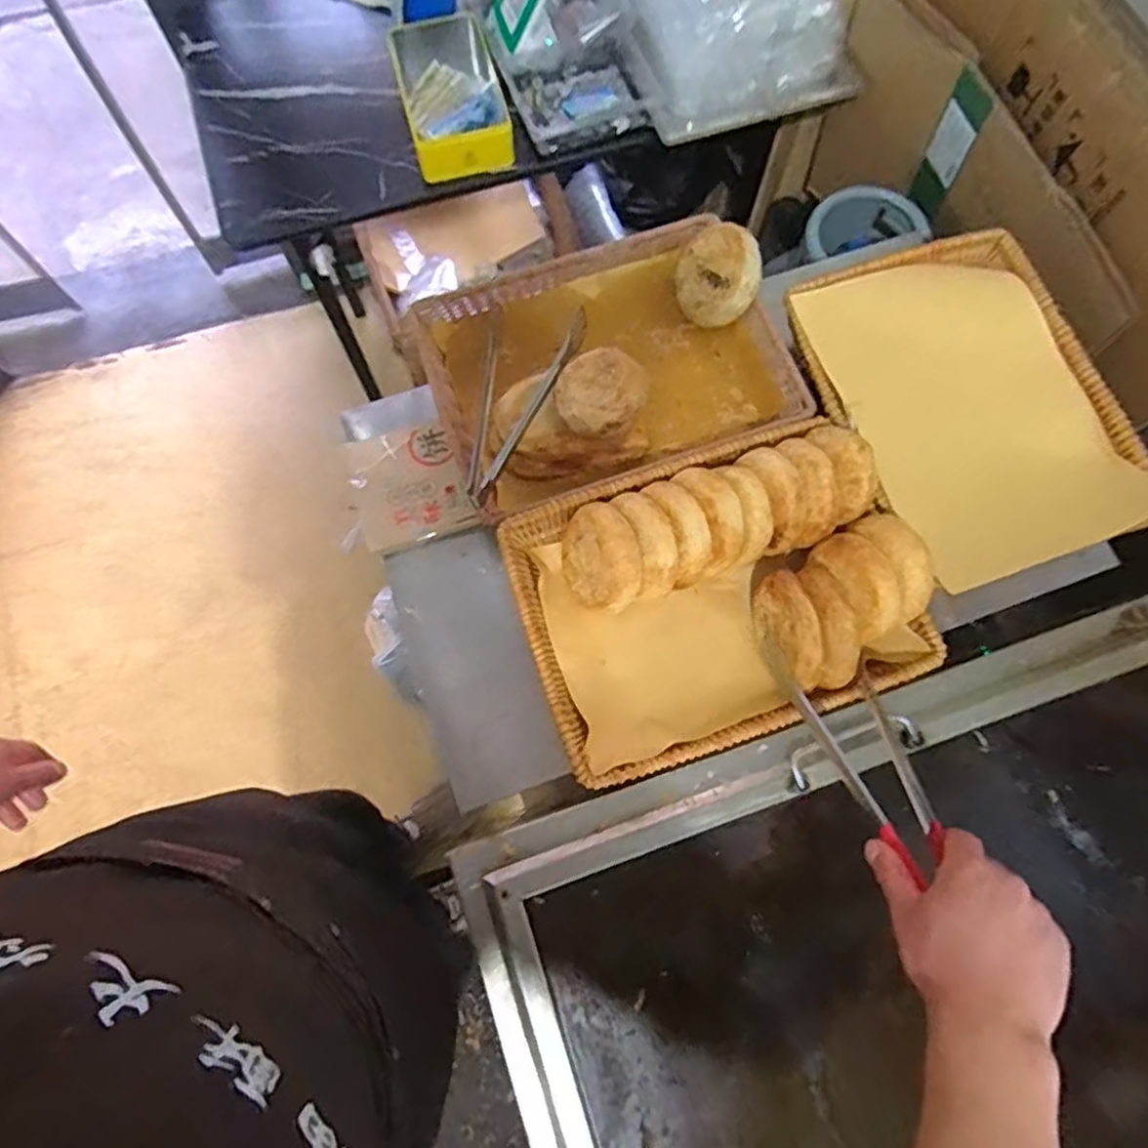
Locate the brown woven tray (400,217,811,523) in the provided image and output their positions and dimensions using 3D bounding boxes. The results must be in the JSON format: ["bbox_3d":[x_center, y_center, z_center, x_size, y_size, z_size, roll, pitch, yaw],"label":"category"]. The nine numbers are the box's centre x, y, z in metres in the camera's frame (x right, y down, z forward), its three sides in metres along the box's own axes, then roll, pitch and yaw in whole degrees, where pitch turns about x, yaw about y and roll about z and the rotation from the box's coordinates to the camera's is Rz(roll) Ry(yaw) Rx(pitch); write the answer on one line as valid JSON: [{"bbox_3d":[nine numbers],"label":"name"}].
[{"bbox_3d":[0.037,-0.243,0.819,0.393,0.085,0.294,-19,75,-6],"label":"brown woven tray"}]

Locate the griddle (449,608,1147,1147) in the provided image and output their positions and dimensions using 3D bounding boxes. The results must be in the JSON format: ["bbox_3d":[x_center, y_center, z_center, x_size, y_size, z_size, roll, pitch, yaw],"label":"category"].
[{"bbox_3d":[0.373,0.518,0.571,0.731,0.122,0.829,-19,75,-6],"label":"griddle"}]

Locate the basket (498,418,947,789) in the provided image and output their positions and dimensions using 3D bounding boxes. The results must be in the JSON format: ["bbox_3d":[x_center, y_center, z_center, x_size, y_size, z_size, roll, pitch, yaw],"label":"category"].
[{"bbox_3d":[0.141,0.021,0.718,0.377,0.120,0.283,-18,75,-6],"label":"basket"}]

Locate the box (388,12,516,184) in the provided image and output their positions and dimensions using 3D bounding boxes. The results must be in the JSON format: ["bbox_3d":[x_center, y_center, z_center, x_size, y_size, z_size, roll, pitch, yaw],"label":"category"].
[{"bbox_3d":[-0.184,-0.713,1.038,0.143,0.067,0.263,-14,74,-5],"label":"box"}]

